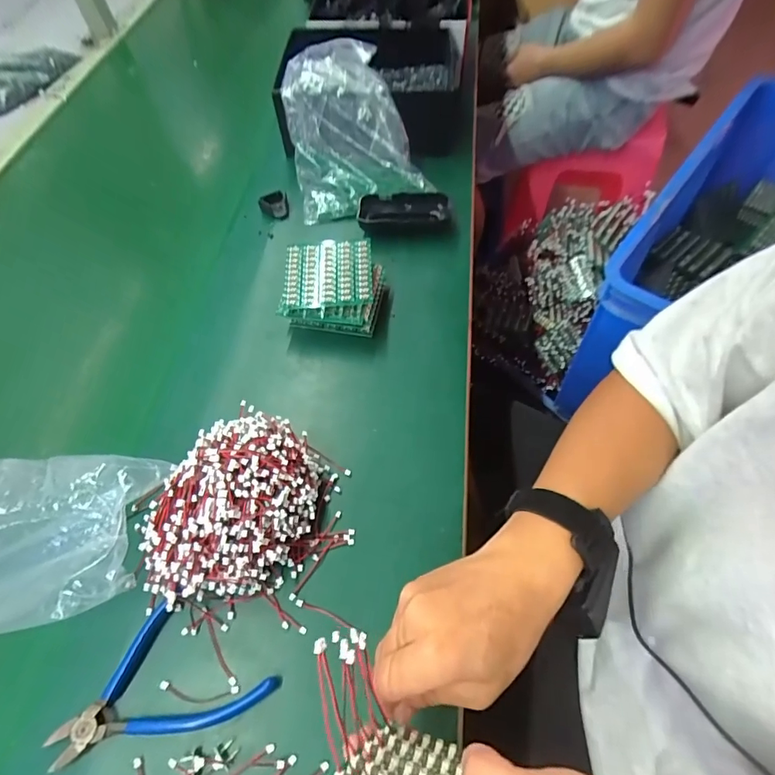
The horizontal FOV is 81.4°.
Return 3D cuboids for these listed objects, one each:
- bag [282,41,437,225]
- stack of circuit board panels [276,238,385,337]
[{"bbox_3d":[-0.048,-0.323,0.558,0.151,0.116,0.181,-14,59,-7],"label":"bag"},{"bbox_3d":[-0.055,-0.101,0.469,0.100,0.058,0.086,5,59,4],"label":"stack of circuit board panels"}]

